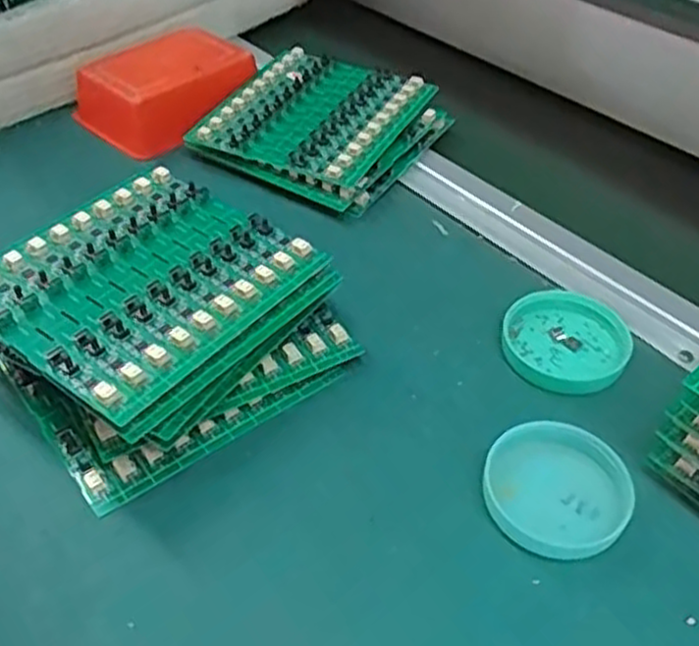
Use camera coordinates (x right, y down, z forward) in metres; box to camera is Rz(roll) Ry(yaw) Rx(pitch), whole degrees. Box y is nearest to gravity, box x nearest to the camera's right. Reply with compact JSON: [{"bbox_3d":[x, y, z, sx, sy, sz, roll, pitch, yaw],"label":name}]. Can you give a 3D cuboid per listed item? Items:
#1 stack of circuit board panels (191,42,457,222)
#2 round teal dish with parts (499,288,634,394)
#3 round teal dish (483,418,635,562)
[{"bbox_3d":[-0.019,-0.144,0.546,0.139,0.032,0.143,25,49,23],"label":"stack of circuit board panels"},{"bbox_3d":[0.118,0.007,0.408,0.067,0.010,0.063,0,44,0],"label":"round teal dish with parts"},{"bbox_3d":[0.096,0.074,0.341,0.065,0.011,0.063,0,44,0],"label":"round teal dish"}]

